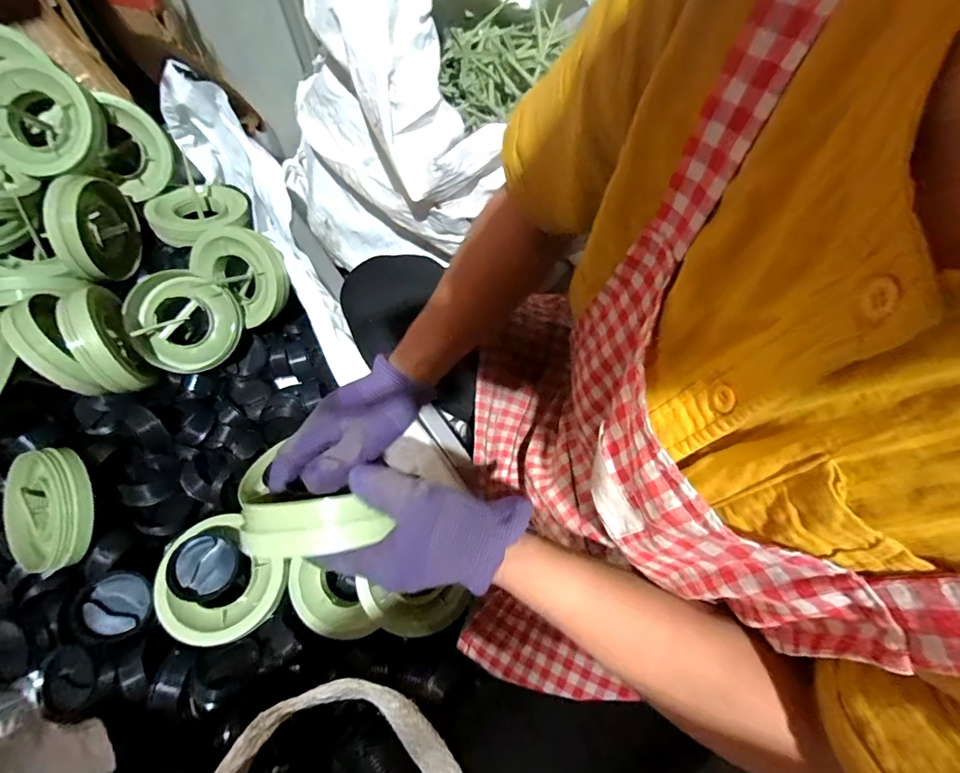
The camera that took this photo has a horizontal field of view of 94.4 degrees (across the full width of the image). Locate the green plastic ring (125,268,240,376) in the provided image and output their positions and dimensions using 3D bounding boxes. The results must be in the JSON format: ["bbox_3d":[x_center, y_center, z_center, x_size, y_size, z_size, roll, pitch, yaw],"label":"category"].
[{"bbox_3d":[-0.395,-0.087,0.599,0.127,0.043,0.129,-2,95,-24],"label":"green plastic ring"}]

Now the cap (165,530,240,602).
[{"bbox_3d":[-0.305,0.200,0.495,0.070,0.024,0.066,1,70,-2],"label":"cap"}]

